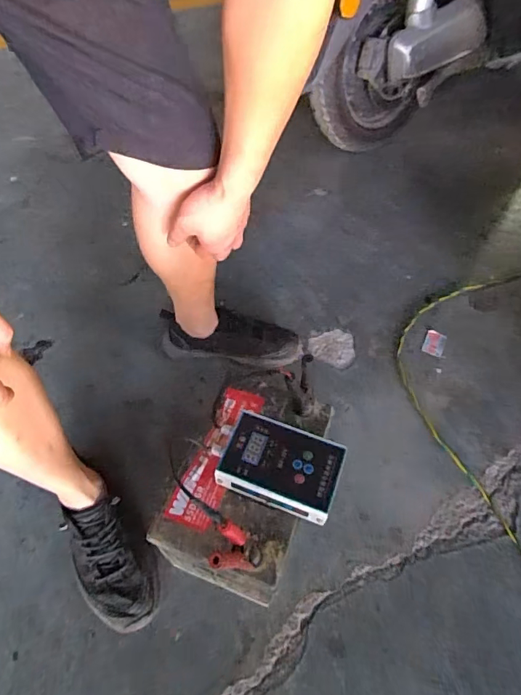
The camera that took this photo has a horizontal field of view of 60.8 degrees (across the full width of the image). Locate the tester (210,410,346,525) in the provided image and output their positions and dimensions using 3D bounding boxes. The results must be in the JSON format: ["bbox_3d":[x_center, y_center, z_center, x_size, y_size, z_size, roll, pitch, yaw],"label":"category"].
[{"bbox_3d":[0.020,0.142,0.553,0.152,0.030,0.096,18,56,12],"label":"tester"}]

